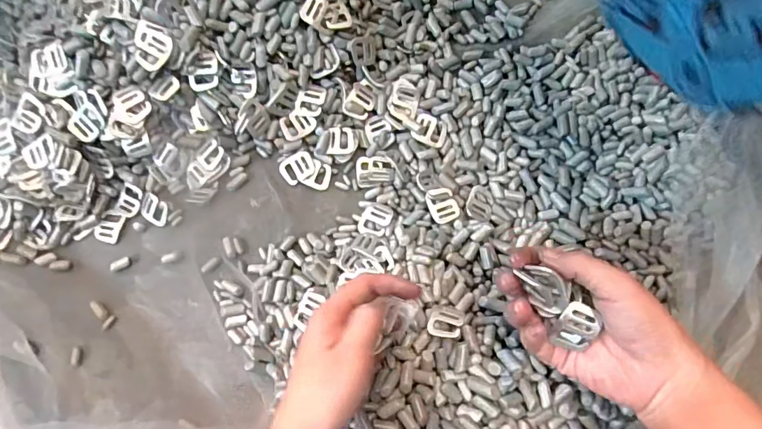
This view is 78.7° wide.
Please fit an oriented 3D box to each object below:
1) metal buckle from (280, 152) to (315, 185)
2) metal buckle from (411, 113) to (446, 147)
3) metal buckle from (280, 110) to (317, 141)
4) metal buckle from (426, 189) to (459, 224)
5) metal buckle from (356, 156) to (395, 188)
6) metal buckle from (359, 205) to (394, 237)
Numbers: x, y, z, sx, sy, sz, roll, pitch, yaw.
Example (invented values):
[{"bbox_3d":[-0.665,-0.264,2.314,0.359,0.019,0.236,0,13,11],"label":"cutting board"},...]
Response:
[{"bbox_3d":[-0.081,-0.045,0.453,0.033,0.006,0.028,-18,77,-3],"label":"metal buckle"},{"bbox_3d":[0.048,-0.082,0.450,0.031,0.009,0.027,21,78,6],"label":"metal buckle"},{"bbox_3d":[-0.080,-0.087,0.448,0.033,0.004,0.025,-28,98,-11],"label":"metal buckle"},{"bbox_3d":[0.057,-0.009,0.430,0.026,0.004,0.032,-19,82,-6],"label":"metal buckle"},{"bbox_3d":[-0.005,-0.044,0.448,0.037,0.007,0.031,-6,77,0],"label":"metal buckle"},{"bbox_3d":[-0.005,0.005,0.434,0.028,0.005,0.032,15,76,16],"label":"metal buckle"}]

